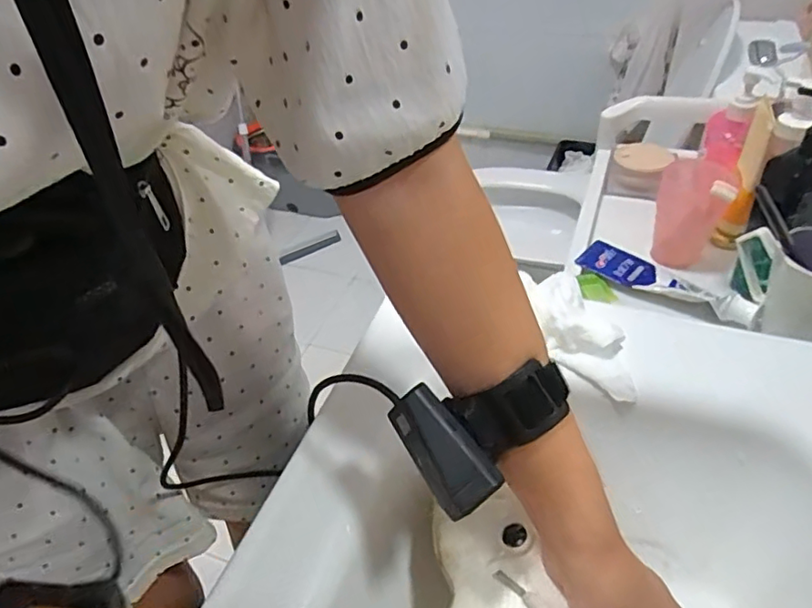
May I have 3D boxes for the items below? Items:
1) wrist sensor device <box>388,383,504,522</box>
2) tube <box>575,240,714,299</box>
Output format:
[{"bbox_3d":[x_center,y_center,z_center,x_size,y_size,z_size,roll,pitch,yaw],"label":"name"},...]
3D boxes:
[{"bbox_3d":[0.018,0.081,0.319,0.029,0.022,0.069,-29,75,-24],"label":"wrist sensor device"},{"bbox_3d":[0.266,-0.033,0.665,0.053,0.022,0.145,-33,50,-27],"label":"tube"}]

